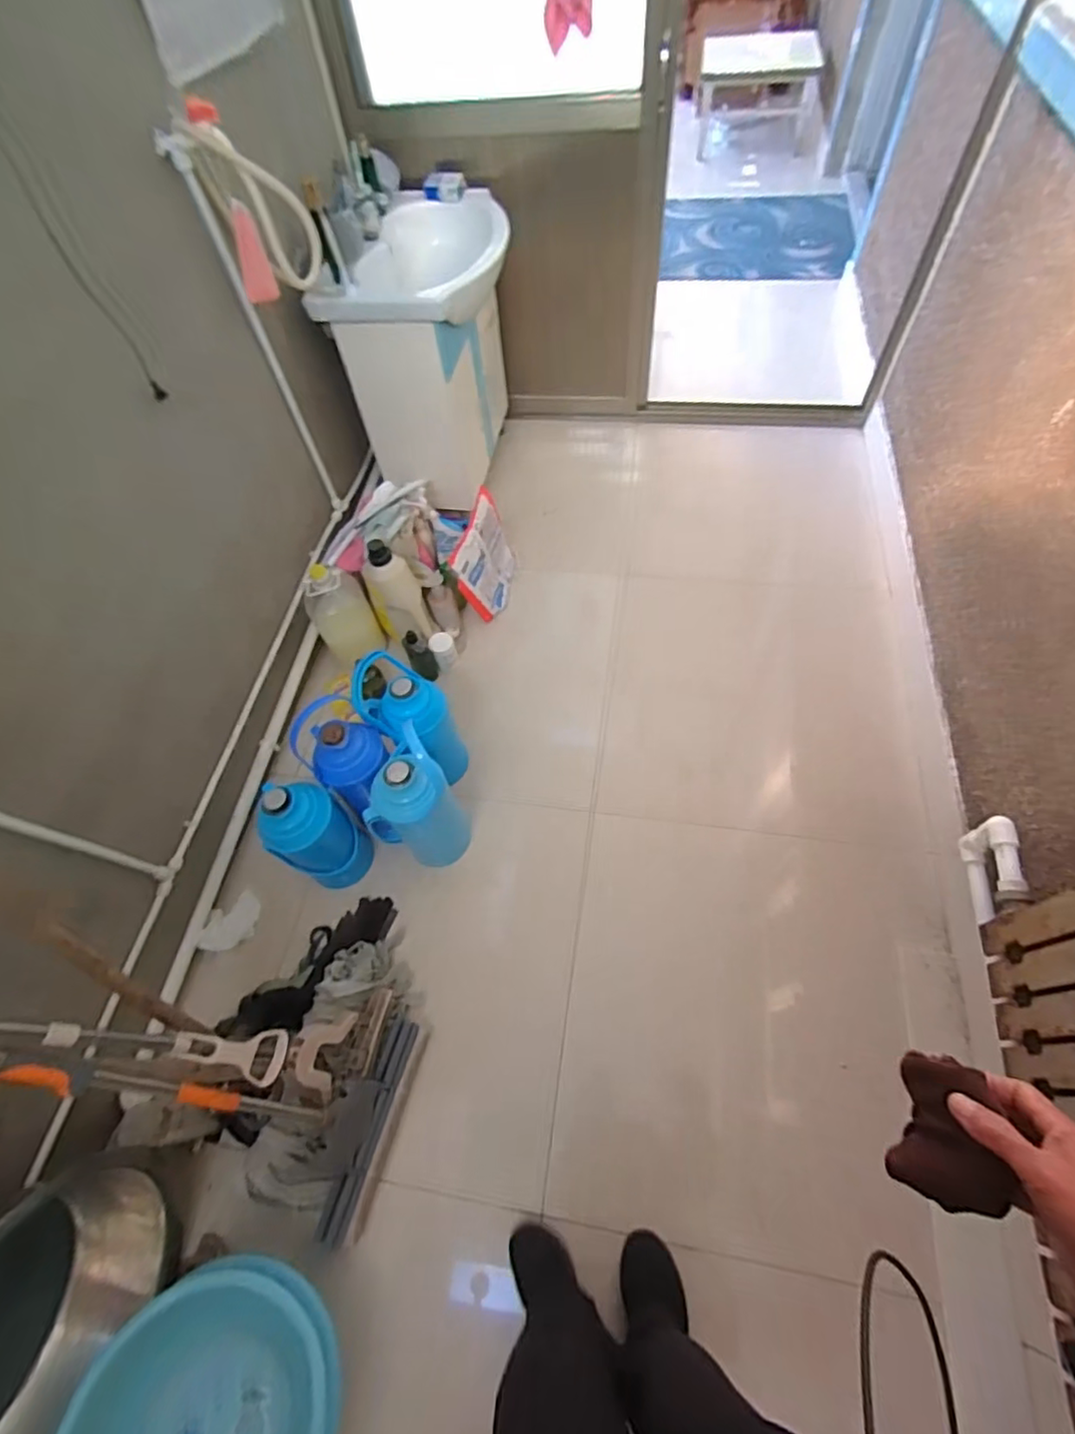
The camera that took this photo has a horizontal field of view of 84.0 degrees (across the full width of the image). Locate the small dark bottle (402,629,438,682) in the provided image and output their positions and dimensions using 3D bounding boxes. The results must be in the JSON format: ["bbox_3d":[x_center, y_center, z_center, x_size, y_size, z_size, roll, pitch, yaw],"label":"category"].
[{"bbox_3d":[-0.319,-0.167,1.628,0.066,0.144,0.083,-35,64,-16],"label":"small dark bottle"}]

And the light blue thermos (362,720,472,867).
[{"bbox_3d":[-0.259,0.203,1.323,0.171,0.455,0.152,4,60,6],"label":"light blue thermos"}]

